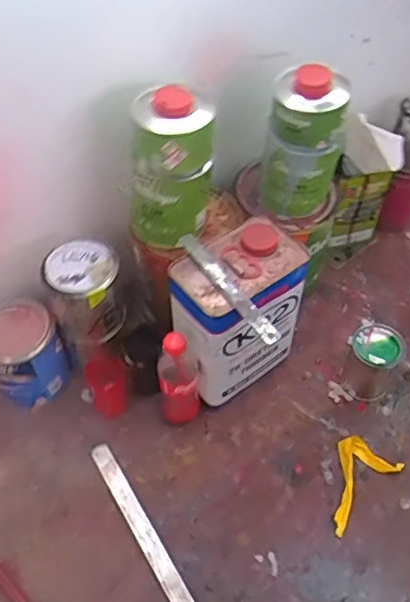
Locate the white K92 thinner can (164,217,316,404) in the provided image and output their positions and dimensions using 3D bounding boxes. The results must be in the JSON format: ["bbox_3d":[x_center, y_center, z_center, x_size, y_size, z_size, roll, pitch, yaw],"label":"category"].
[{"bbox_3d":[0.044,0.023,0.859,0.180,0.243,0.124,-39,62,-23],"label":"white K92 thinner can"}]

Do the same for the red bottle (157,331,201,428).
[{"bbox_3d":[-0.036,0.112,0.827,0.058,0.188,0.047,-9,54,-4],"label":"red bottle"}]

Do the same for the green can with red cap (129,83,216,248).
[{"bbox_3d":[-0.040,-0.168,0.781,0.091,0.193,0.092,0,53,0],"label":"green can with red cap"}]

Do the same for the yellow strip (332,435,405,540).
[{"bbox_3d":[0.204,0.252,0.839,0.136,0.015,0.082,-39,62,-23],"label":"yellow strip"}]

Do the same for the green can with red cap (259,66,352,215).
[{"bbox_3d":[0.139,-0.226,0.841,0.099,0.195,0.089,14,54,11],"label":"green can with red cap"}]

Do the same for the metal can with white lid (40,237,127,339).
[{"bbox_3d":[-0.162,-0.015,0.838,0.096,0.115,0.099,0,53,0],"label":"metal can with white lid"}]

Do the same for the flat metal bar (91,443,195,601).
[{"bbox_3d":[-0.080,0.312,0.797,0.027,0.005,0.284,-28,58,-17],"label":"flat metal bar"}]

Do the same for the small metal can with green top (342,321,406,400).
[{"bbox_3d":[0.253,0.091,0.899,0.073,0.096,0.073,-1,54,1],"label":"small metal can with green top"}]

